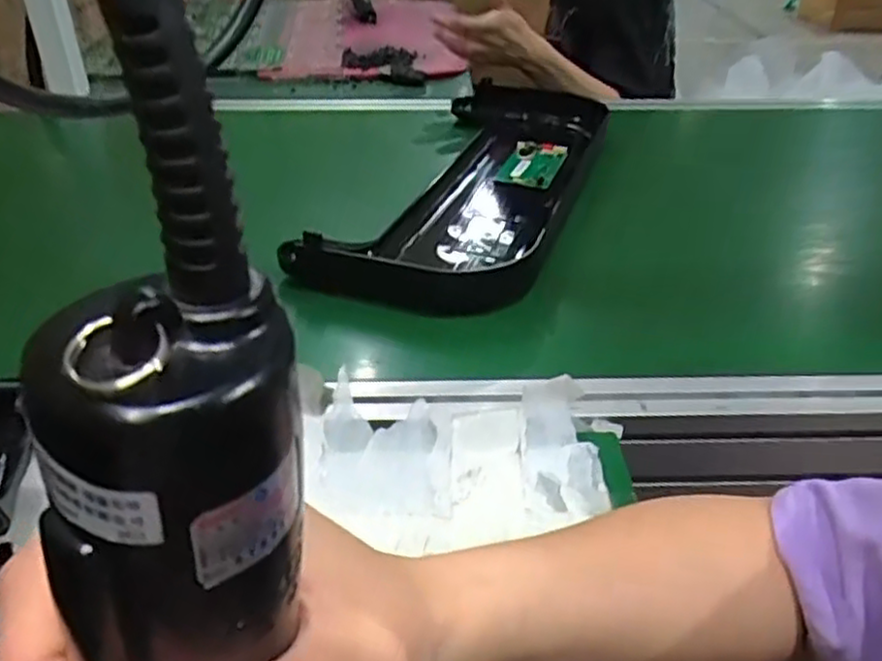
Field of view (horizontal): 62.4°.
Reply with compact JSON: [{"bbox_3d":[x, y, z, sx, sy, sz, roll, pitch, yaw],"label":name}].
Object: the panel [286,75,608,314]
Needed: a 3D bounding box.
[{"bbox_3d":[0.039,-0.165,0.770,0.199,0.046,0.493,11,35,16],"label":"panel"}]

